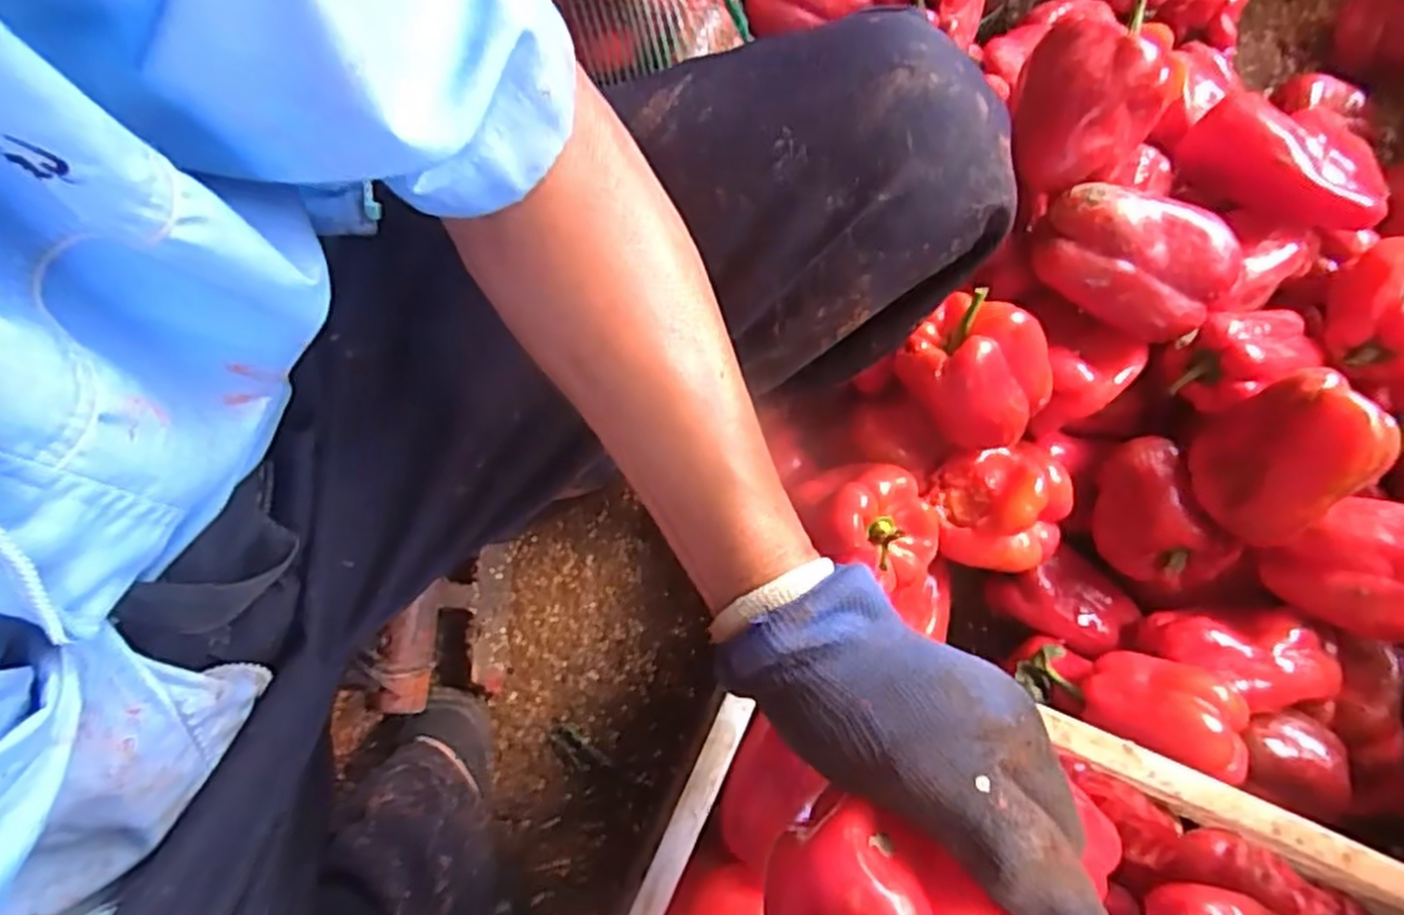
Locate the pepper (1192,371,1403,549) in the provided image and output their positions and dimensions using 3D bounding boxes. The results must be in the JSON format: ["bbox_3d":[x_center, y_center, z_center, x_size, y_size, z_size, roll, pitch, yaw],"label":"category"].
[{"bbox_3d":[0.386,0.001,0.508,0.068,0.107,0.092,20,36,-20],"label":"pepper"}]

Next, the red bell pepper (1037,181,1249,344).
[{"bbox_3d":[0.287,-0.134,0.523,0.119,0.053,0.068,22,79,4],"label":"red bell pepper"}]

